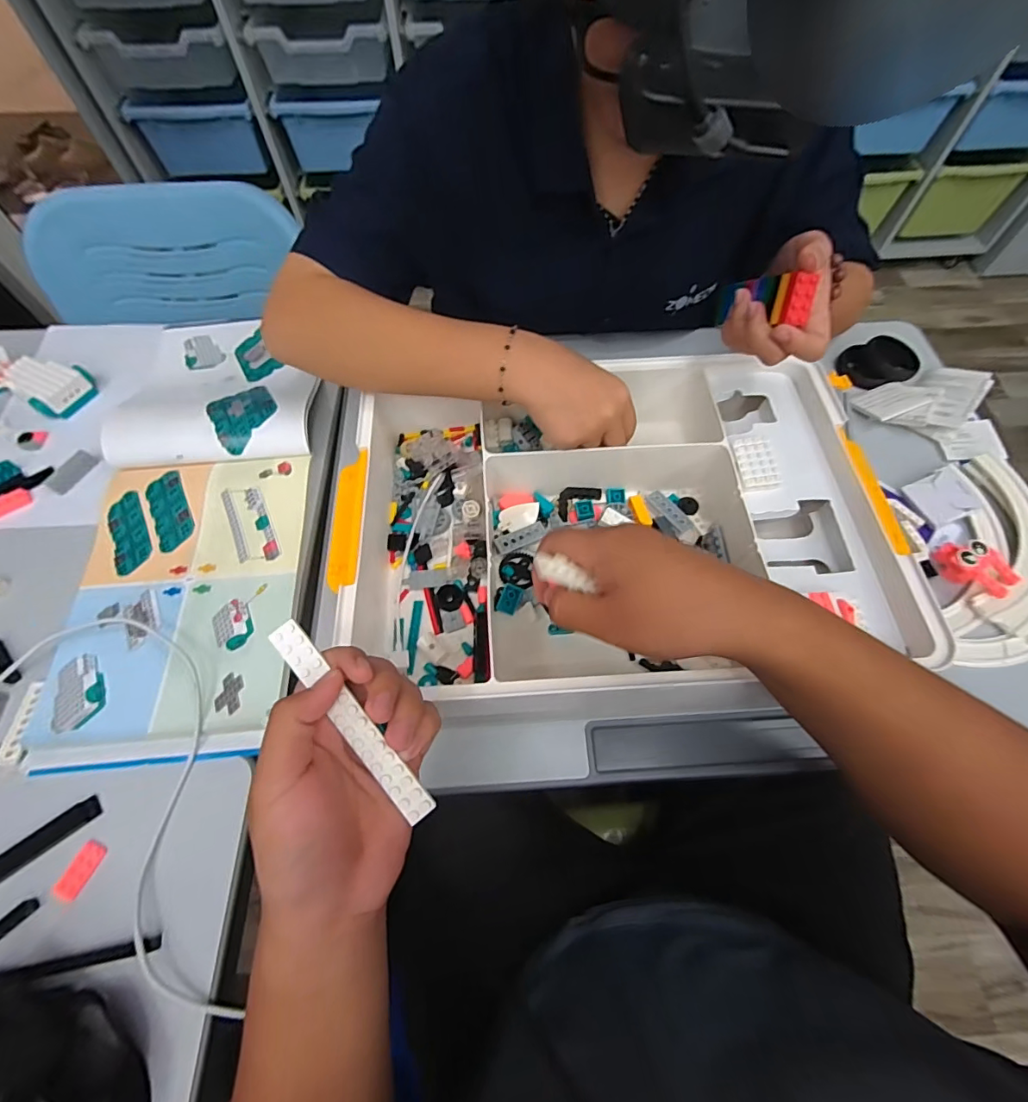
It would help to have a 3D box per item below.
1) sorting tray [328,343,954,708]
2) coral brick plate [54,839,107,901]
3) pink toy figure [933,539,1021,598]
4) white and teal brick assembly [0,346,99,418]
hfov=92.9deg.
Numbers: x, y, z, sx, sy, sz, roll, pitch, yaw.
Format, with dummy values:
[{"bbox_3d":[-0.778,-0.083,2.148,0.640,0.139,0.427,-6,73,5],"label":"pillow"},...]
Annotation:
[{"bbox_3d":[0.077,-0.036,0.426,0.434,0.076,0.310,-3,63,-1],"label":"sorting tray"},{"bbox_3d":[-0.302,0.223,0.342,0.016,0.006,0.034,19,65,10],"label":"coral brick plate"},{"bbox_3d":[0.402,0.015,0.423,0.033,0.028,0.053,-42,70,-18],"label":"pink toy figure"},{"bbox_3d":[-0.537,-0.188,0.540,0.122,0.031,0.062,18,65,9],"label":"white and teal brick assembly"}]

